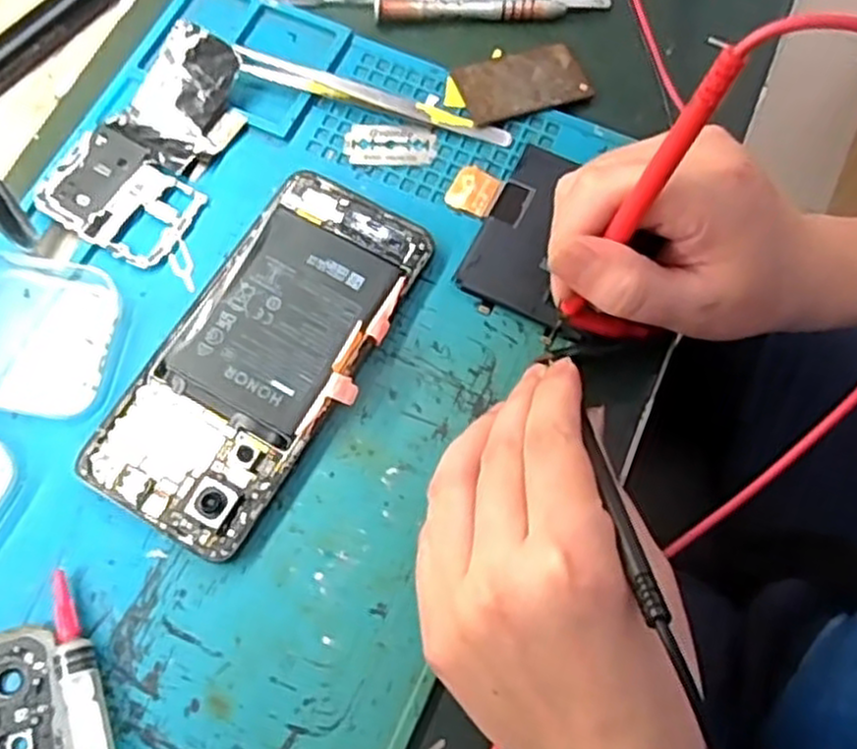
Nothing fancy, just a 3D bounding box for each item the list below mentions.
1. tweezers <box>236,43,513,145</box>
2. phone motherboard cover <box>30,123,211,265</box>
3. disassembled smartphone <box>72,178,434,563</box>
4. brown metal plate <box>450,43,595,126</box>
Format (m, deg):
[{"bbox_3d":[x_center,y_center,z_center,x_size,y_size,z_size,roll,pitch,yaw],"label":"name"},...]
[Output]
[{"bbox_3d":[-0.025,-0.127,0.340,0.127,0.017,0.007,14,71,5],"label":"tweezers"},{"bbox_3d":[-0.134,-0.078,0.327,0.062,0.006,0.048,30,73,10],"label":"phone motherboard cover"},{"bbox_3d":[-0.066,-0.010,0.302,0.075,0.011,0.158,27,73,9],"label":"disassembled smartphone"},{"bbox_3d":[0.044,-0.138,0.351,0.058,0.006,0.035,-18,71,-6],"label":"brown metal plate"}]

